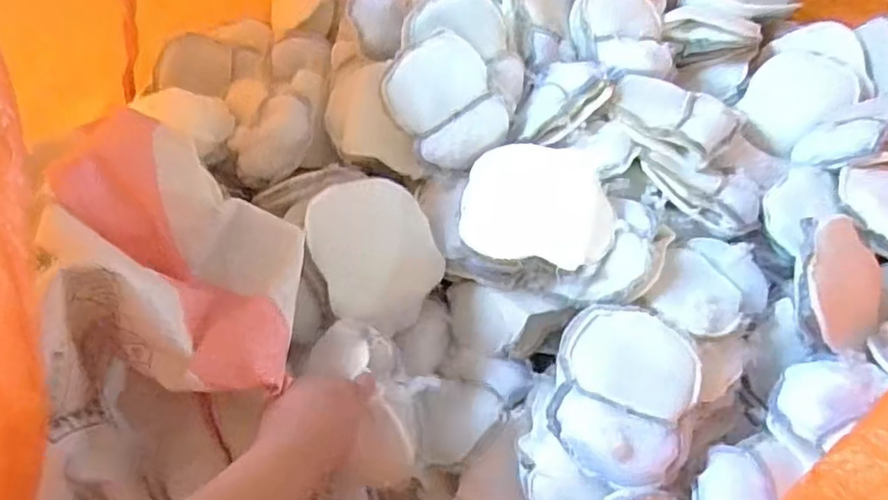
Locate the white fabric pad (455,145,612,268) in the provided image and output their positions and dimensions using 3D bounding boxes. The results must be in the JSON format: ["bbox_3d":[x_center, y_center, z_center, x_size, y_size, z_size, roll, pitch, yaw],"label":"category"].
[{"bbox_3d":[0.108,-0.049,0.721,0.171,0.048,0.143,8,57,1],"label":"white fabric pad"}]

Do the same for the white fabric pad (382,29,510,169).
[{"bbox_3d":[0.002,-0.182,0.772,0.120,0.033,0.163,-32,79,7],"label":"white fabric pad"}]

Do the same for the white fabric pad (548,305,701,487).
[{"bbox_3d":[0.182,0.139,0.632,0.132,0.030,0.170,13,57,5],"label":"white fabric pad"}]

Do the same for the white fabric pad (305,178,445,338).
[{"bbox_3d":[-0.075,0.006,0.726,0.134,0.015,0.175,-21,93,-17],"label":"white fabric pad"}]

